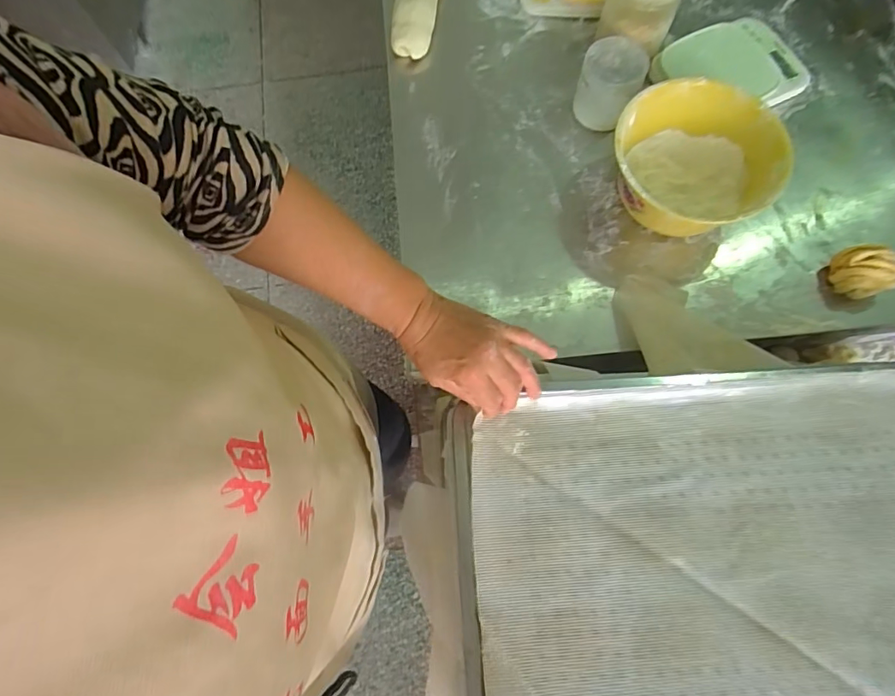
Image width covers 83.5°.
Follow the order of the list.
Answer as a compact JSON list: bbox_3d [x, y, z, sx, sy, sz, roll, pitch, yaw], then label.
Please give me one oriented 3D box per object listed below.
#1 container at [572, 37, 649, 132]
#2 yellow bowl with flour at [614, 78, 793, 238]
[{"bbox_3d":[0.223,-0.363,0.696,0.084,0.087,0.081,-1,73,2],"label":"container"},{"bbox_3d":[0.311,-0.234,0.649,0.203,0.089,0.186,-1,73,2],"label":"yellow bowl with flour"}]

